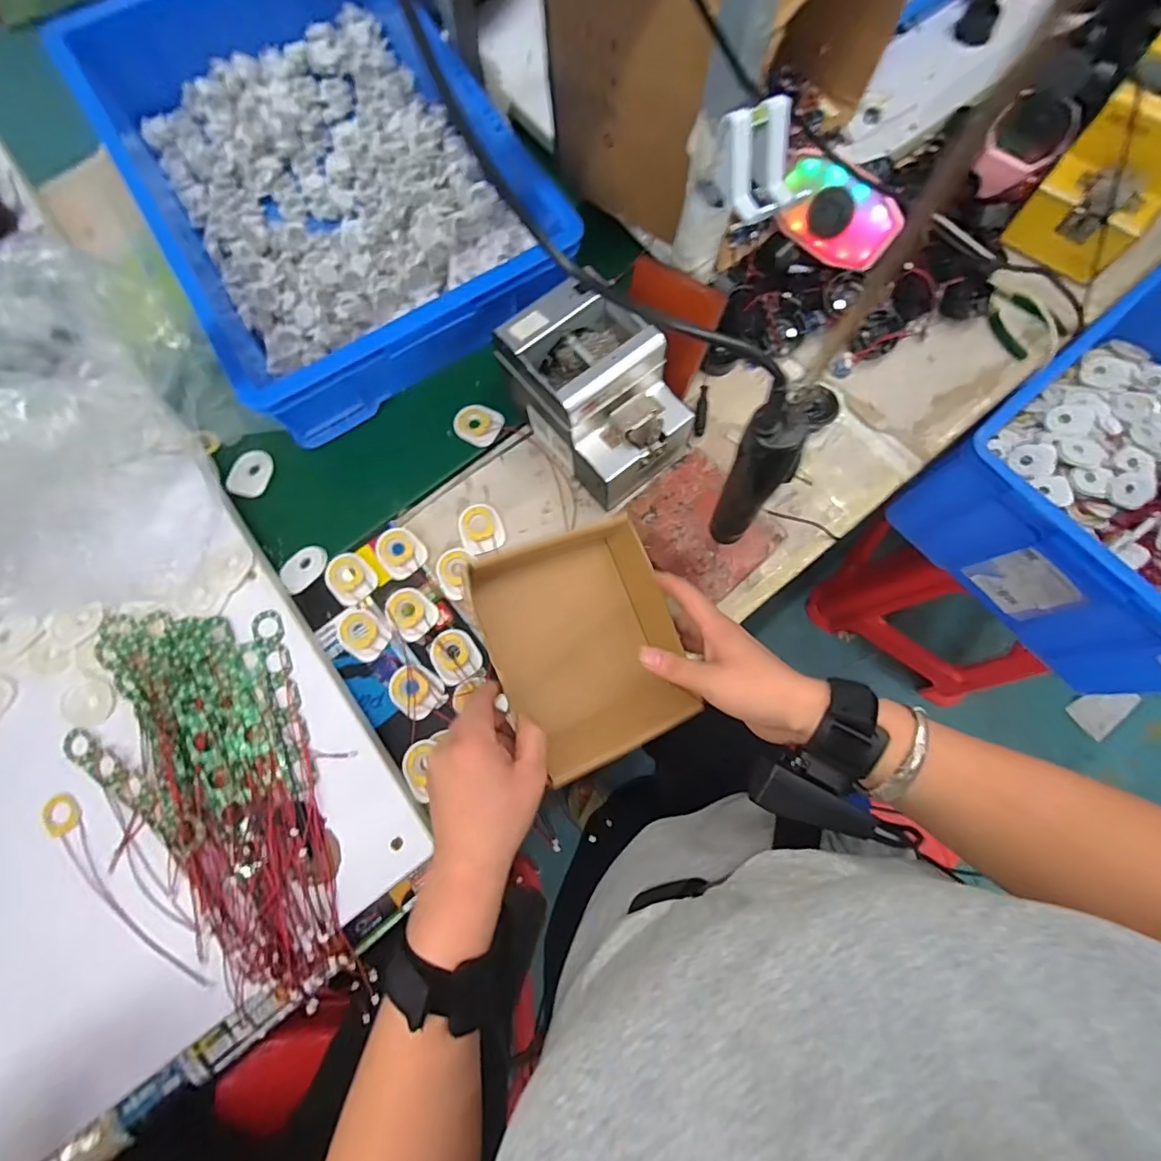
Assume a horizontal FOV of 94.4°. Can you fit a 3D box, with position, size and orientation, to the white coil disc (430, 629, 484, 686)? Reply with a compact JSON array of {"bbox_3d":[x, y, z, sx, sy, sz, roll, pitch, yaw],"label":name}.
[{"bbox_3d":[-0.137,0.081,0.585,0.049,0.004,0.056,-31,79,-7],"label":"white coil disc"}]

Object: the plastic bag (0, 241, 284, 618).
[{"bbox_3d":[-0.623,-0.149,0.533,0.455,0.161,0.362,-15,77,-4],"label":"plastic bag"}]

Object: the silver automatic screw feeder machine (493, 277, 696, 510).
[{"bbox_3d":[0.019,-0.199,0.584,0.124,0.138,0.181,-41,80,-9],"label":"silver automatic screw feeder machine"}]

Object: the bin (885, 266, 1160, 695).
[{"bbox_3d":[0.828,-0.153,0.751,0.532,0.228,0.437,-37,78,-7],"label":"bin"}]

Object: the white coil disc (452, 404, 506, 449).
[{"bbox_3d":[-0.125,-0.193,0.661,0.063,0.009,0.053,30,78,7],"label":"white coil disc"}]

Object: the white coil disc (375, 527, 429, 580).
[{"bbox_3d":[-0.206,-0.033,0.614,0.050,0.004,0.062,-38,80,-8],"label":"white coil disc"}]

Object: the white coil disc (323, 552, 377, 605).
[{"bbox_3d":[-0.259,-0.004,0.601,0.049,0.006,0.055,-35,79,-8],"label":"white coil disc"}]

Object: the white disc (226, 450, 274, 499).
[{"bbox_3d":[-0.399,-0.130,0.650,0.041,0.004,0.063,15,69,-13],"label":"white disc"}]

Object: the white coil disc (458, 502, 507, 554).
[{"bbox_3d":[-0.115,-0.062,0.620,0.048,0.012,0.059,-15,77,-4],"label":"white coil disc"}]

